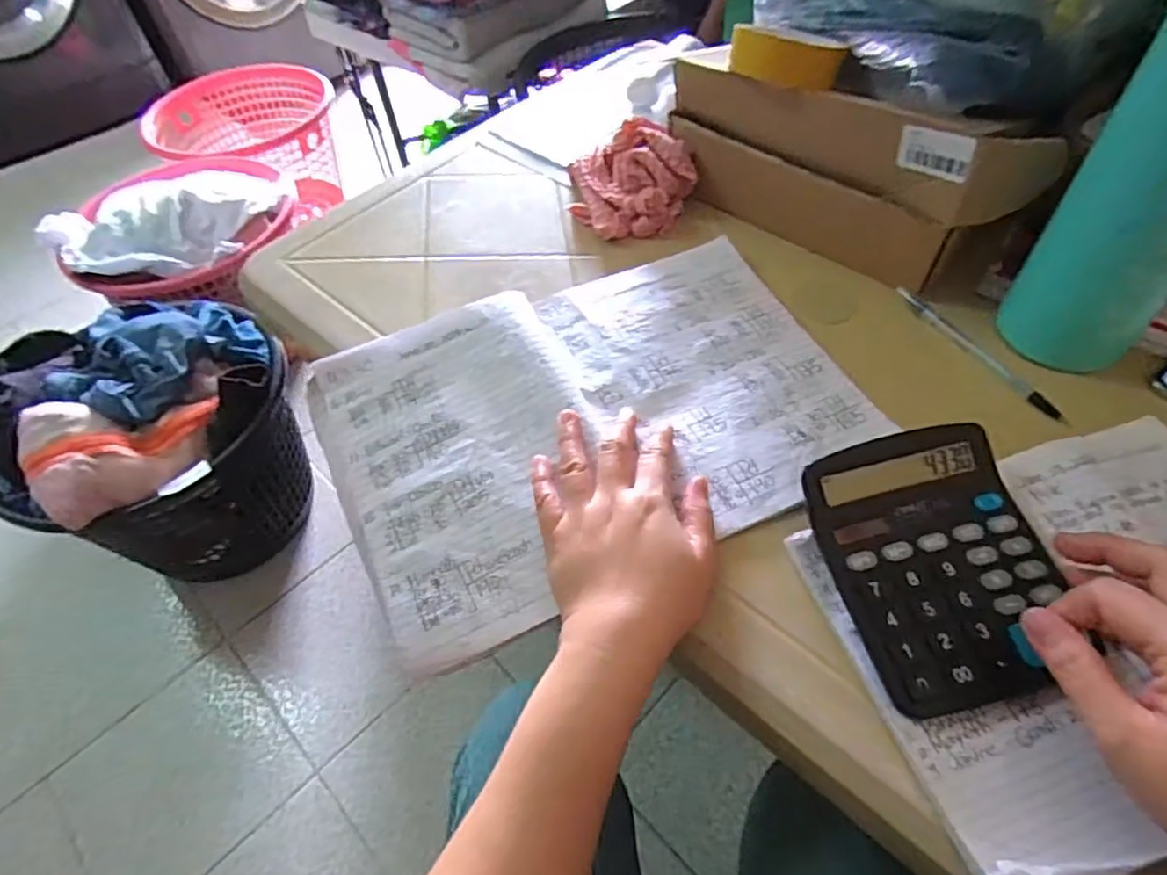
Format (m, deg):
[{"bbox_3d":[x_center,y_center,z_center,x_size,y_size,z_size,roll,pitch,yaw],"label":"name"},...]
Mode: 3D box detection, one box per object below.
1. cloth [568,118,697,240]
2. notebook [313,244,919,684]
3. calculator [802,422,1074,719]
[{"bbox_3d":[0.043,-0.237,0.601,0.112,0.061,0.105,-13,54,-4],"label":"cloth"},{"bbox_3d":[0.005,-0.018,0.460,0.354,0.025,0.242,-21,62,-9],"label":"notebook"},{"bbox_3d":[0.199,0.065,0.356,0.115,0.037,0.140,-13,51,-7],"label":"calculator"}]

